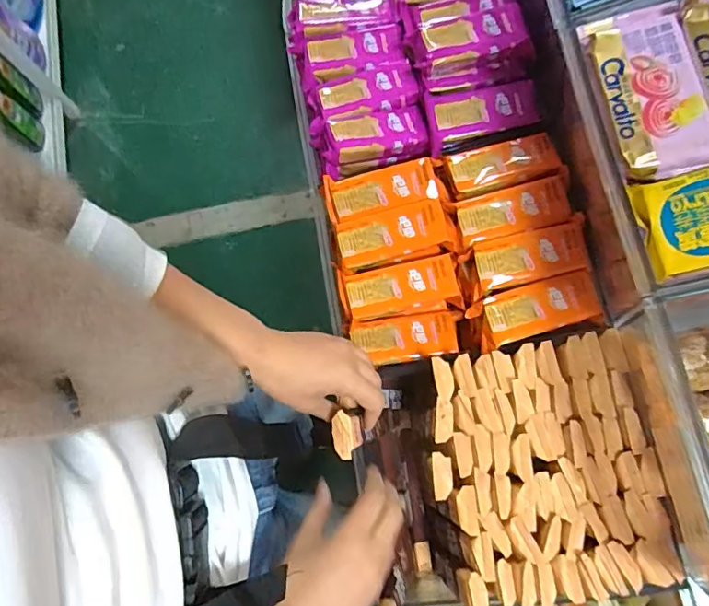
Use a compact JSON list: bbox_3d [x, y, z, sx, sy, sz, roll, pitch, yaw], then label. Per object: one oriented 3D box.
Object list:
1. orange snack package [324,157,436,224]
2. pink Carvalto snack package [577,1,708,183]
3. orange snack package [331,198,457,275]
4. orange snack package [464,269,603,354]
[{"bbox_3d":[0.029,-0.125,0.572,0.121,0.026,0.051,-10,77,-1],"label":"orange snack package"},{"bbox_3d":[0.228,-0.166,0.402,0.070,0.016,0.149,-9,73,17],"label":"pink Carvalto snack package"},{"bbox_3d":[0.042,-0.074,0.563,0.127,0.033,0.055,-12,77,-1],"label":"orange snack package"},{"bbox_3d":[0.187,0.006,0.532,0.130,0.023,0.052,-18,77,-3],"label":"orange snack package"}]

